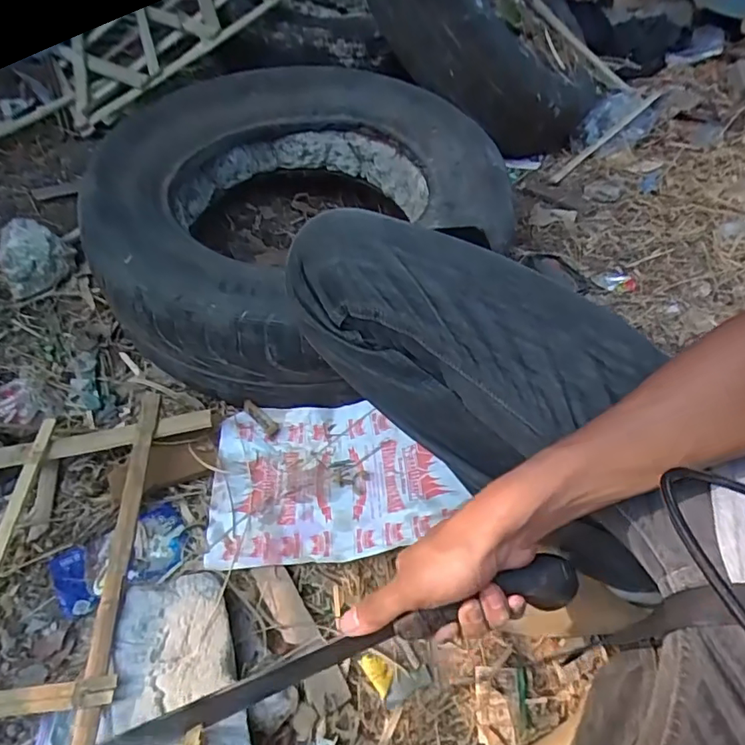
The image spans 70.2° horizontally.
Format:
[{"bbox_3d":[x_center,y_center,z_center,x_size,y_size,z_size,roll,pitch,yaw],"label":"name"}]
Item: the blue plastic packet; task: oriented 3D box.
[{"bbox_3d":[-0.280,0.206,0.593,0.138,0.011,0.080,-26,56,-23],"label":"blue plastic packet"}]

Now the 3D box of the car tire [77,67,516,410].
[{"bbox_3d":[-0.102,-0.240,0.818,0.559,0.192,0.602,14,54,4],"label":"car tire"}]

